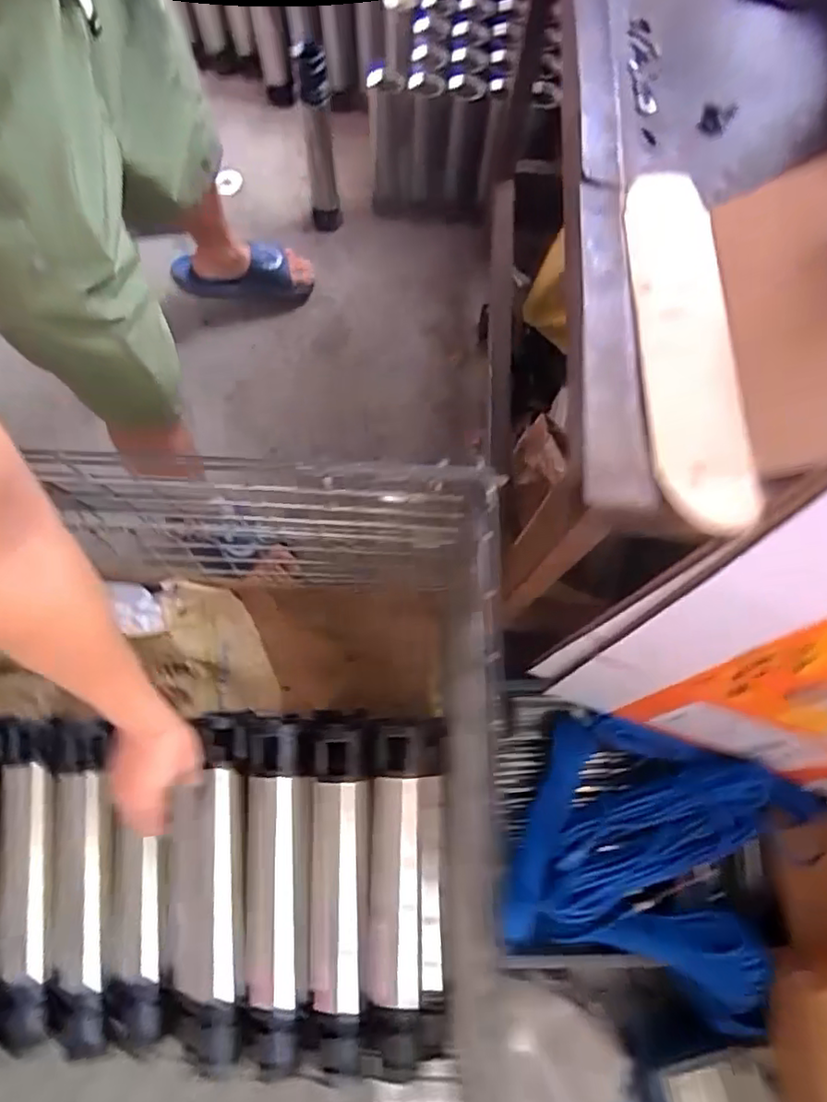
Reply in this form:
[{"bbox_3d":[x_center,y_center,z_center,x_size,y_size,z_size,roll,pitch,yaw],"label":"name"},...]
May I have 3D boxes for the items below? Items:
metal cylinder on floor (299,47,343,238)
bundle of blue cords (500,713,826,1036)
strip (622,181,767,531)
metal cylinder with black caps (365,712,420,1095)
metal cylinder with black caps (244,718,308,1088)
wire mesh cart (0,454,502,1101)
[{"bbox_3d":[-0.197,-0.825,1.239,0.070,0.368,0.055,-6,75,-3],"label":"metal cylinder on floor"},{"bbox_3d":[0.383,0.457,0.871,0.433,0.102,0.340,20,75,4],"label":"bundle of blue cords"},{"bbox_3d":[0.220,-0.178,0.491,0.075,0.017,0.340,0,71,-1],"label":"strip"},{"bbox_3d":[-0.018,0.384,0.676,0.068,0.061,0.378,1,75,-1],"label":"metal cylinder with black caps"},{"bbox_3d":[-0.150,0.377,0.666,0.068,0.068,0.362,-1,75,-2],"label":"metal cylinder with black caps"},{"bbox_3d":[-0.315,0.275,0.663,0.868,0.566,0.644,3,75,-1],"label":"wire mesh cart"}]

